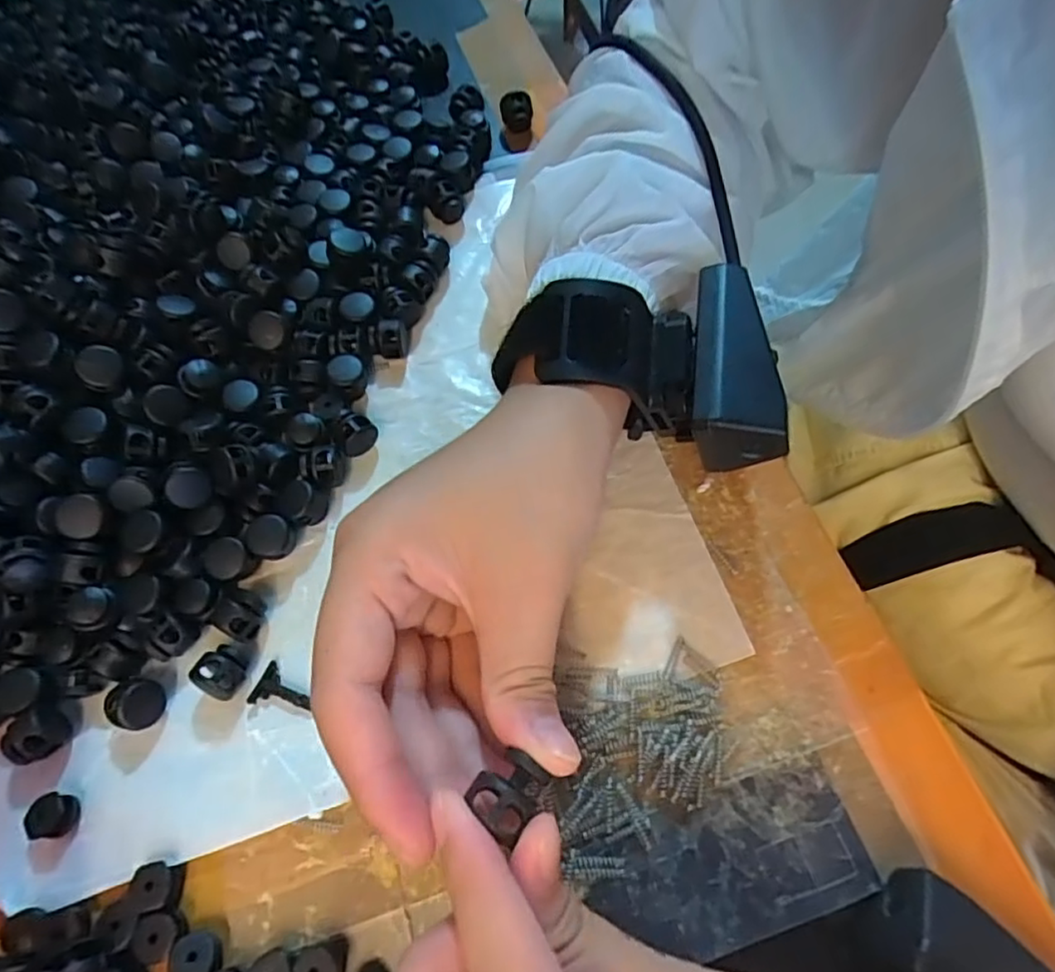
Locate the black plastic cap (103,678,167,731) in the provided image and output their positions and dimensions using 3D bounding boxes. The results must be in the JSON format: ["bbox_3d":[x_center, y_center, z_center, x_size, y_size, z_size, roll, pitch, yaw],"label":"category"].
[{"bbox_3d":[-0.138,0.078,0.222,0.017,0.013,0.017,0,66,0],"label":"black plastic cap"}]

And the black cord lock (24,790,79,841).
[{"bbox_3d":[-0.159,0.110,0.209,0.011,0.009,0.014,-8,66,-1],"label":"black cord lock"}]

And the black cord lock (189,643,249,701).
[{"bbox_3d":[-0.110,0.067,0.225,0.015,0.012,0.017,32,71,15],"label":"black cord lock"}]

